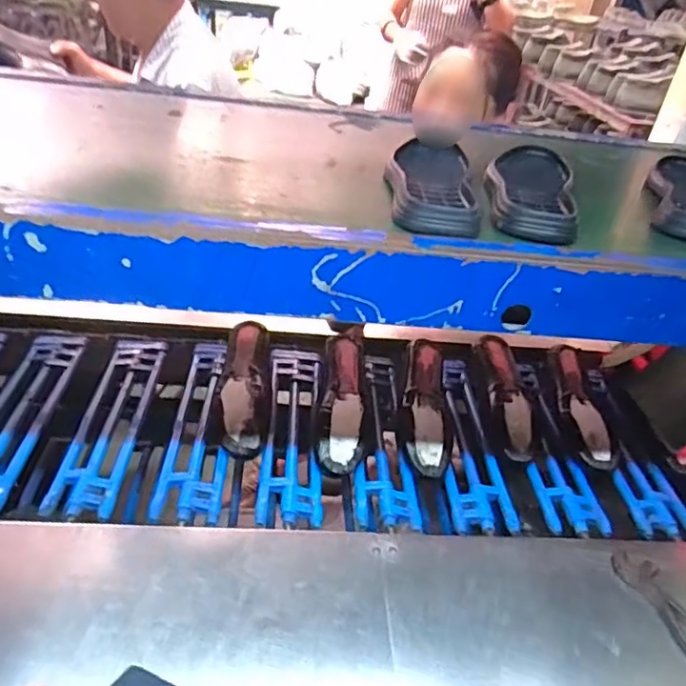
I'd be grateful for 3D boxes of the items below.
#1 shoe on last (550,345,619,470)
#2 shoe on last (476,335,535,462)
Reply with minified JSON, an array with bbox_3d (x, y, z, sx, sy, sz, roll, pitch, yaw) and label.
[{"bbox_3d":[0.427,0.109,1.022,0.074,0.071,0.247,3,36,-6],"label":"shoe on last"},{"bbox_3d":[0.288,0.103,1.008,0.073,0.084,0.265,3,36,-6],"label":"shoe on last"}]

